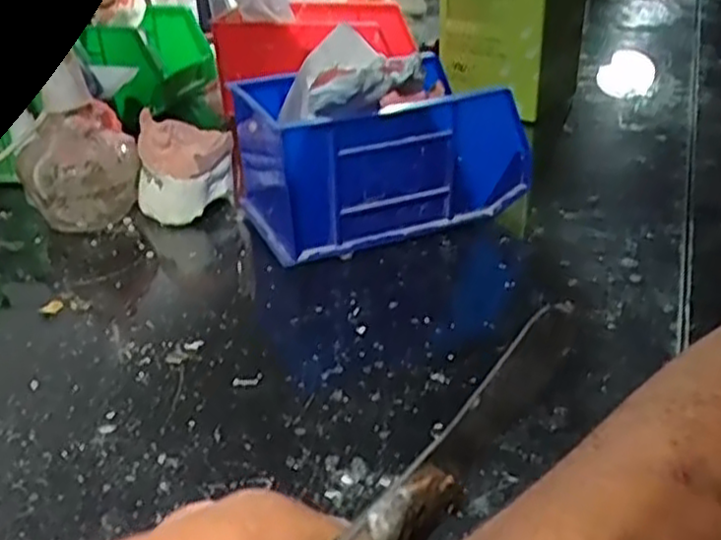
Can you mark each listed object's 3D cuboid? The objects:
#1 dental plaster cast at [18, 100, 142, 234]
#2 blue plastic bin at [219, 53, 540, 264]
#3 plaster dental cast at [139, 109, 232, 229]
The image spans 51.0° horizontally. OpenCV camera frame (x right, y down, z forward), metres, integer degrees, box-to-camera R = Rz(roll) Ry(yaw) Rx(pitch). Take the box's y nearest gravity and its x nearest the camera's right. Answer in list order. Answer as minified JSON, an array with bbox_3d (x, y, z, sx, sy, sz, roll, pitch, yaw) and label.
[{"bbox_3d":[-0.186,-0.065,0.502,0.073,0.074,0.048,-7,30,-9],"label":"dental plaster cast"},{"bbox_3d":[0.011,-0.078,0.491,0.176,0.097,0.097,-16,32,-23],"label":"blue plastic bin"},{"bbox_3d":[-0.120,-0.069,0.521,0.066,0.059,0.059,-10,30,-14],"label":"plaster dental cast"}]

